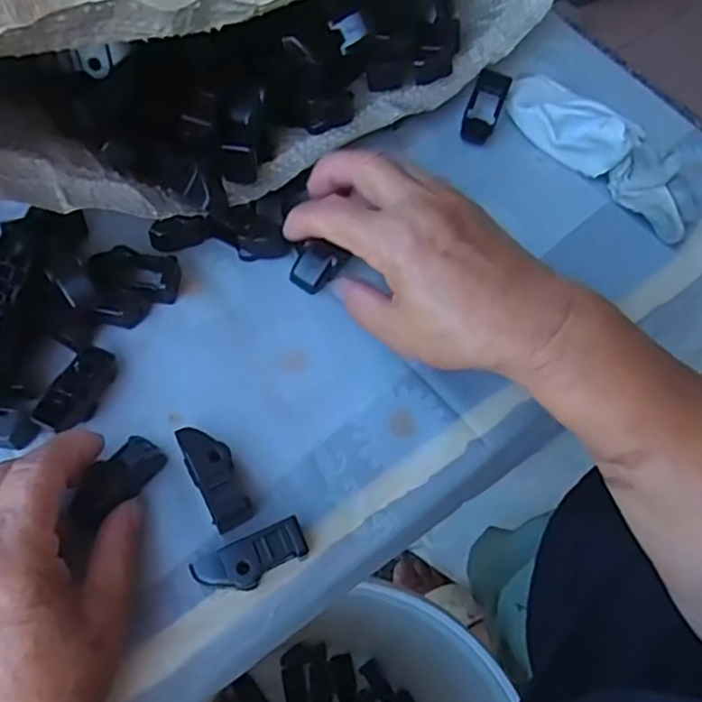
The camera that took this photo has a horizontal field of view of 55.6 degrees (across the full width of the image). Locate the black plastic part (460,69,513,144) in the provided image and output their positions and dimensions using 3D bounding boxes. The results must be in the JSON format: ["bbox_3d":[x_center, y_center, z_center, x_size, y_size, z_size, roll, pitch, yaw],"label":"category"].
[{"bbox_3d":[0.090,-0.163,0.449,0.022,0.011,0.050,20,88,9],"label":"black plastic part"}]

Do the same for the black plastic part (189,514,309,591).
[{"bbox_3d":[-0.043,0.094,0.293,0.048,0.023,0.019,-20,66,-17],"label":"black plastic part"}]

